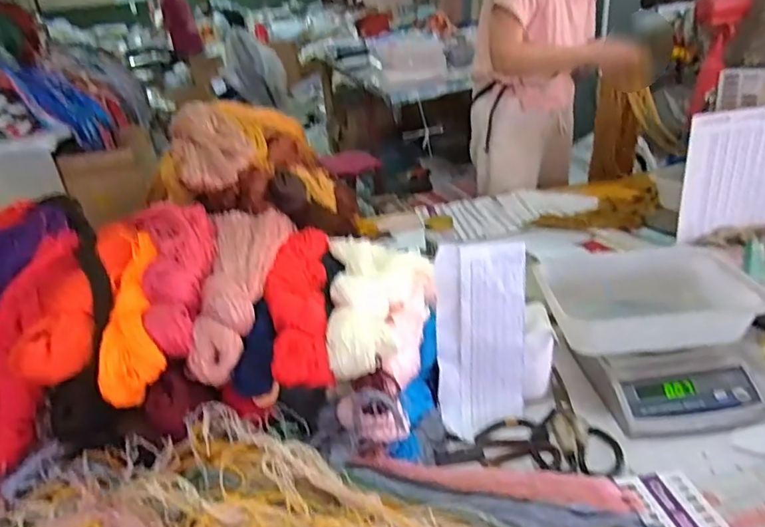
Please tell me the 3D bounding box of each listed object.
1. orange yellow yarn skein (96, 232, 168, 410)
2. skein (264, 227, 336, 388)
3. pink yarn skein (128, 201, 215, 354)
[{"bbox_3d":[-0.297,0.047,0.661,0.062,0.063,0.256,-10,50,-6],"label":"orange yellow yarn skein"},{"bbox_3d":[-0.114,0.036,0.749,0.073,0.078,0.325,-8,28,-2],"label":"skein"},{"bbox_3d":[-0.272,-0.001,0.695,0.106,0.053,0.281,-12,41,-10],"label":"pink yarn skein"}]

